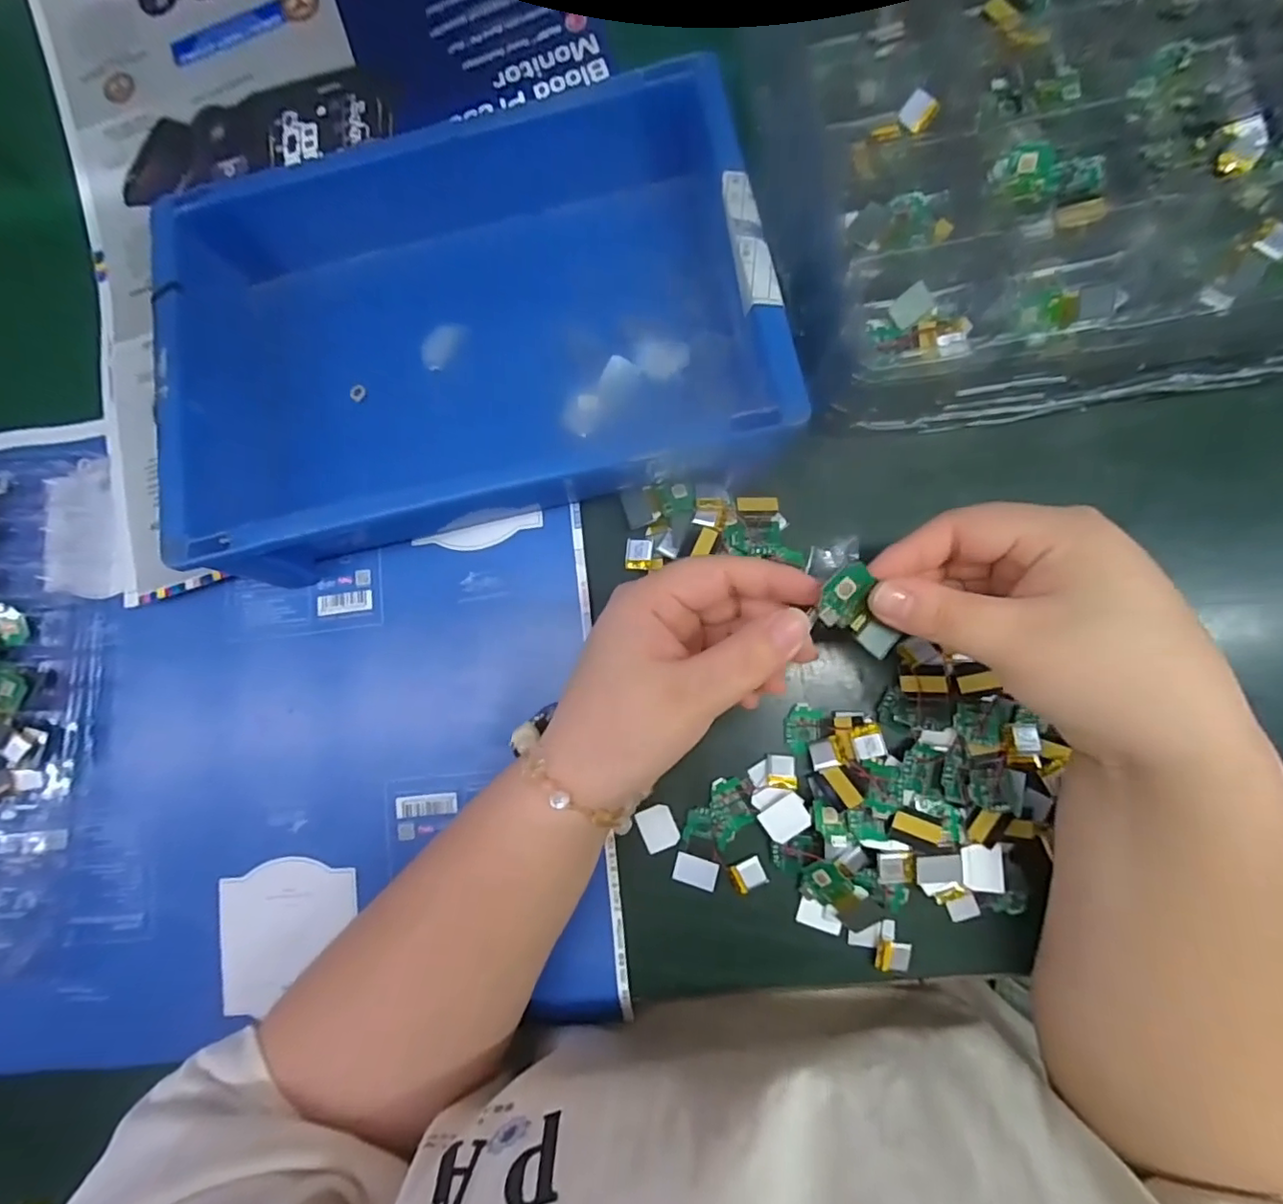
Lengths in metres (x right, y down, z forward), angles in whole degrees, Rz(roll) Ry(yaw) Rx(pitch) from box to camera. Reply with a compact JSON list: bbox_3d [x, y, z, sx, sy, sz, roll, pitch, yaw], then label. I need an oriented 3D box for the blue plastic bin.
[{"bbox_3d":[-0.092,-0.152,0.314,0.304,0.067,0.226,-13,81,3],"label":"blue plastic bin"}]

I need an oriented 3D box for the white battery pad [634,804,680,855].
[{"bbox_3d":[0.009,0.117,0.301,0.018,0.004,0.022,-23,80,2],"label":"white battery pad"}]

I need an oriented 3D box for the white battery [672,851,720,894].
[{"bbox_3d":[0.028,0.137,0.296,0.022,0.004,0.014,15,83,7],"label":"white battery"}]

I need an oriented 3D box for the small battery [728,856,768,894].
[{"bbox_3d":[0.054,0.138,0.294,0.017,0.004,0.014,-25,80,1],"label":"small battery"}]

